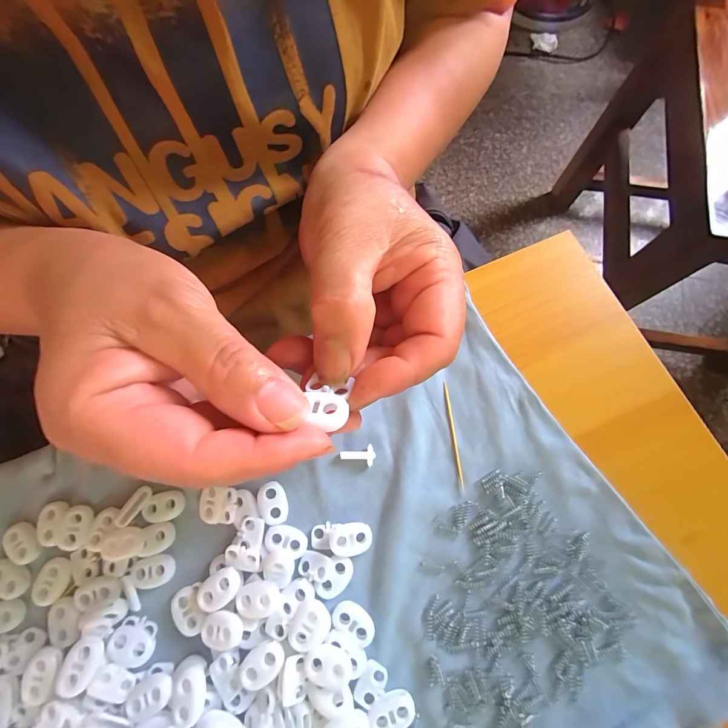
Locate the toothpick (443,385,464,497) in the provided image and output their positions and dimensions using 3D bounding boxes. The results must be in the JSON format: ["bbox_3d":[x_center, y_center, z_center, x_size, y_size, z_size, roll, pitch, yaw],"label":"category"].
[{"bbox_3d":[0.051,0.040,0.194,0.004,0.004,0.060,-6,75,0],"label":"toothpick"}]

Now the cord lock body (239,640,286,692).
[{"bbox_3d":[-0.048,0.142,0.161,0.021,0.005,0.015,-42,78,-9],"label":"cord lock body"}]

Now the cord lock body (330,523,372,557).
[{"bbox_3d":[-0.007,0.092,0.180,0.021,0.007,0.015,-14,75,-2],"label":"cord lock body"}]

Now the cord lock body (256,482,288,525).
[{"bbox_3d":[-0.050,0.075,0.184,0.015,0.004,0.021,-18,75,-3],"label":"cord lock body"}]

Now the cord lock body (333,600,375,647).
[{"bbox_3d":[-0.005,0.129,0.170,0.022,0.004,0.013,28,77,9],"label":"cord lock body"}]

